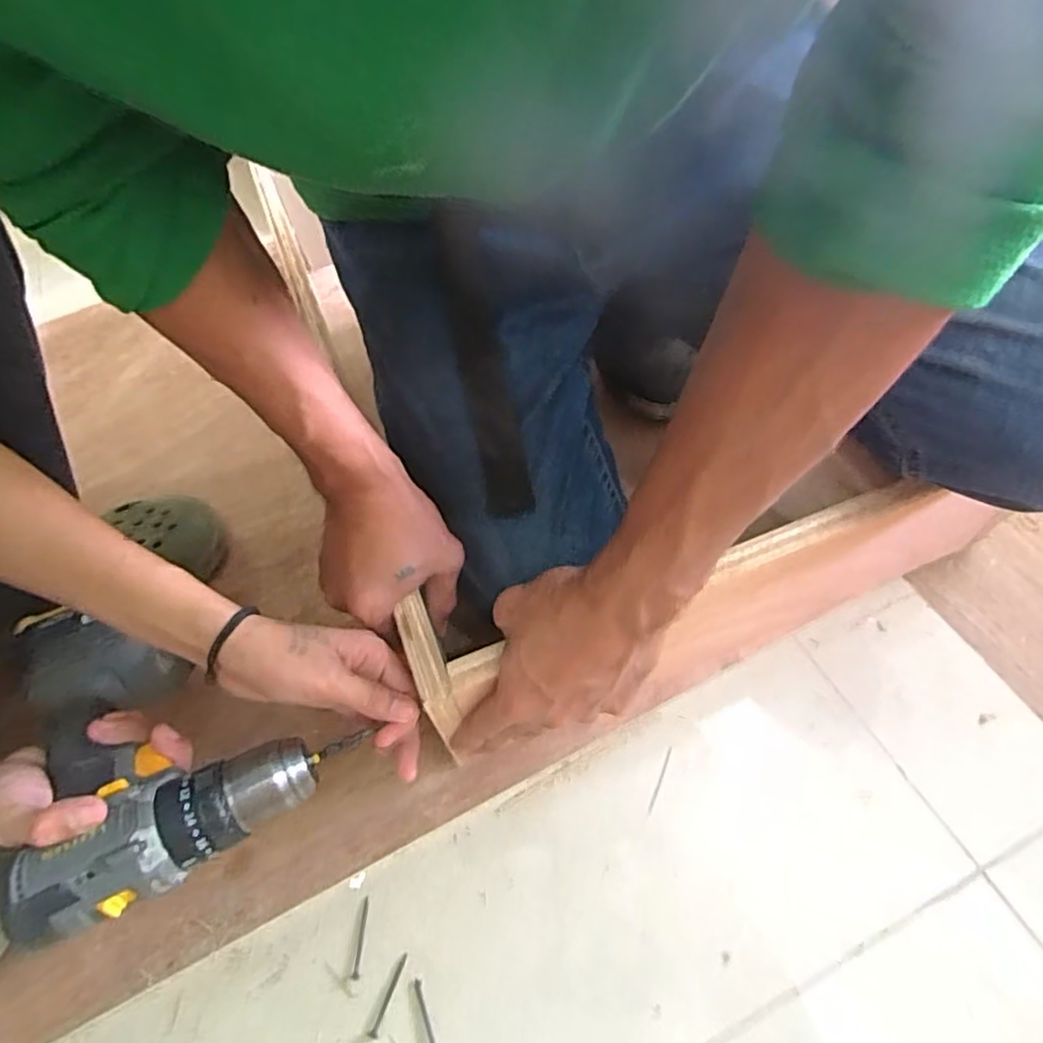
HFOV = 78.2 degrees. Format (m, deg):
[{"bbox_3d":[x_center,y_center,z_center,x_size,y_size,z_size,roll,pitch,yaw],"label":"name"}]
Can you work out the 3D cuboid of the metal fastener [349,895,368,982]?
[{"bbox_3d":[-0.114,0.294,0.452,0.007,0.004,0.050,0,55,5],"label":"metal fastener"}]

